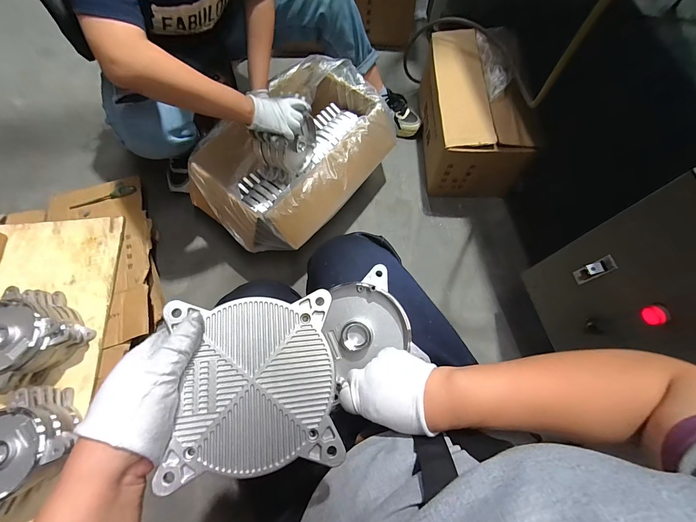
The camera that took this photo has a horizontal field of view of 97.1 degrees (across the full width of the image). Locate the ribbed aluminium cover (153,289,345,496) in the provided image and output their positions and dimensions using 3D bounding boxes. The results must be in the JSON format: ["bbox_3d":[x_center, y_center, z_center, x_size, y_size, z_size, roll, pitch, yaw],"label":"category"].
[{"bbox_3d":[-0.080,0.101,0.260,0.133,0.023,0.137,-6,70,-3],"label":"ribbed aluminium cover"}]

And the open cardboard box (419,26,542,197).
[{"bbox_3d":[0.335,-0.402,0.880,0.211,0.242,0.397,-4,70,-3],"label":"open cardboard box"}]

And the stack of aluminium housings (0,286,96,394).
[{"bbox_3d":[-0.622,0.147,0.595,0.141,0.105,0.136,38,74,12],"label":"stack of aluminium housings"}]

